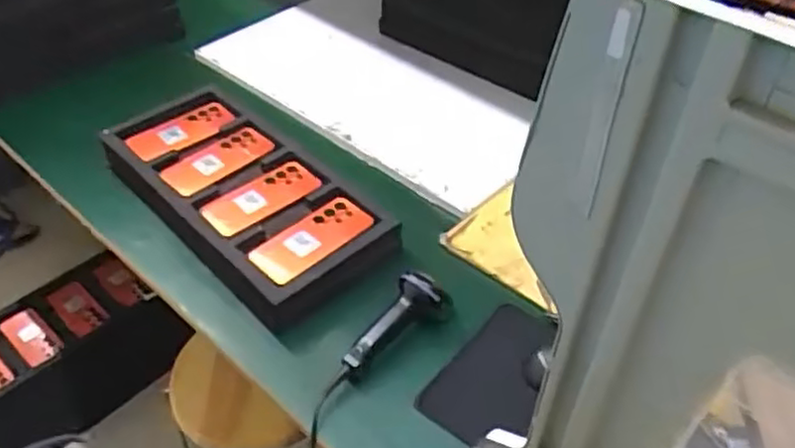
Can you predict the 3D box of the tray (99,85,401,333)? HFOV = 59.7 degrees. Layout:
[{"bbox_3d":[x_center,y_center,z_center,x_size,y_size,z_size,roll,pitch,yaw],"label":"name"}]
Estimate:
[{"bbox_3d":[-0.241,-0.049,1.069,0.228,0.065,0.510,-32,52,-29],"label":"tray"}]

